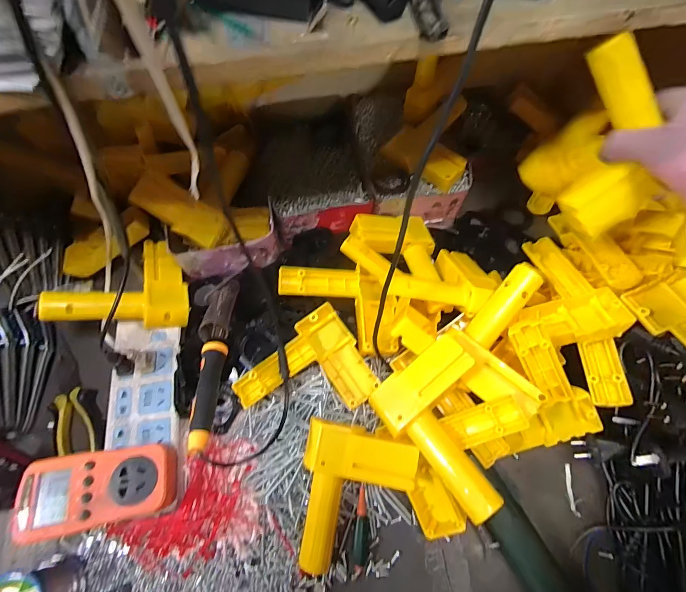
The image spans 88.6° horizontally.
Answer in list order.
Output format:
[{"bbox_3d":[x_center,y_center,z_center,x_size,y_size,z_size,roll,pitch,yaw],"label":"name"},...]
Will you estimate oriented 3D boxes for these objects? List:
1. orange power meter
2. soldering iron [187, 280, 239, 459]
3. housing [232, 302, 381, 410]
[{"bbox_3d":[-0.232,0.187,0.337,0.130,0.038,0.072,-9,67,-5],"label":"orange power meter"},{"bbox_3d":[-0.135,0.057,0.367,0.029,0.018,0.210,-6,43,-4],"label":"soldering iron"},{"bbox_3d":[-0.038,0.094,0.400,0.146,0.033,0.112,-36,72,-16],"label":"housing"}]

